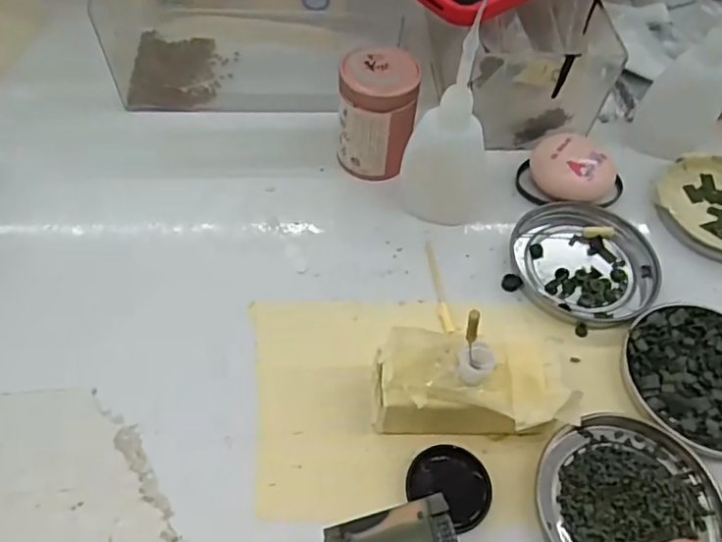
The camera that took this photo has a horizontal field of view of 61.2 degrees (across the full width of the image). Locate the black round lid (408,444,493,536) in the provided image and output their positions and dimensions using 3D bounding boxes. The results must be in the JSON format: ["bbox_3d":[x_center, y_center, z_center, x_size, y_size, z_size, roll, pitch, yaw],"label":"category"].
[{"bbox_3d":[0.039,0.091,0.264,0.035,0.006,0.032,2,56,-2],"label":"black round lid"}]

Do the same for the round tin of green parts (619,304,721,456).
[{"bbox_3d":[0.167,0.050,0.296,0.075,0.009,0.077,2,56,-2],"label":"round tin of green parts"}]

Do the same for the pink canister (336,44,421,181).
[{"bbox_3d":[0.009,-0.089,0.354,0.042,0.065,0.041,7,56,2],"label":"pink canister"}]

